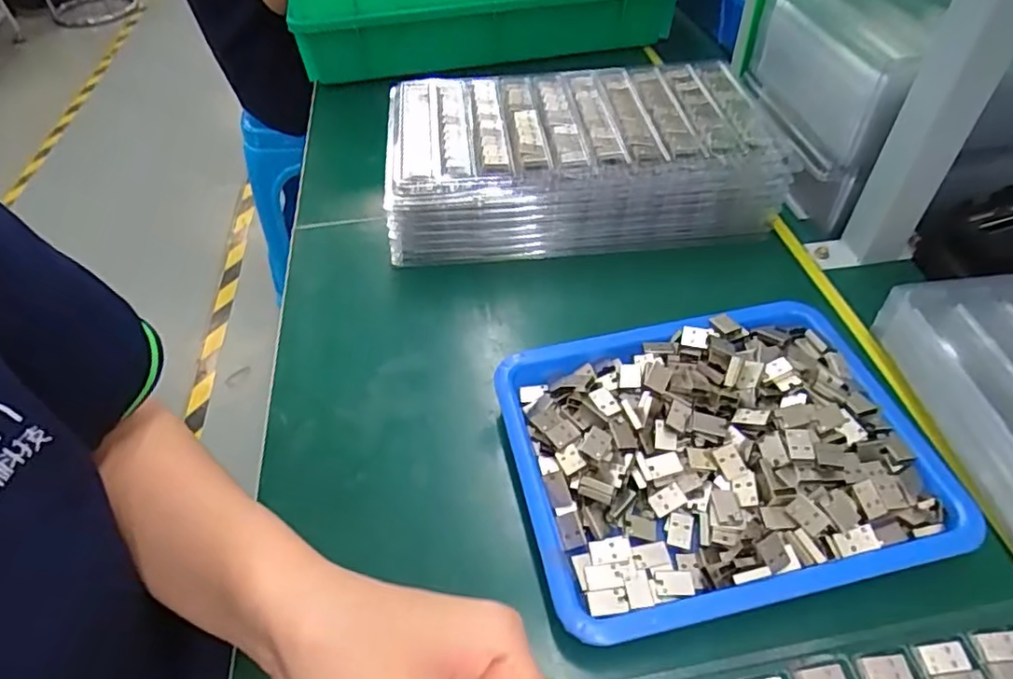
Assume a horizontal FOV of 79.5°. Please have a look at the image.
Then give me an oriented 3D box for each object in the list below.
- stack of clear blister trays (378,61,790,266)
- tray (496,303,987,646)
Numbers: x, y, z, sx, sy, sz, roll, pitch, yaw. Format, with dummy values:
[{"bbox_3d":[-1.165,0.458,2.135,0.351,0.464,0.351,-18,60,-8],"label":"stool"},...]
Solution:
[{"bbox_3d":[0.054,-0.147,0.508,0.292,0.086,0.158,-6,48,0],"label":"stack of clear blister trays"},{"bbox_3d":[0.115,0.058,0.337,0.214,0.033,0.165,-12,48,-5],"label":"tray"}]

